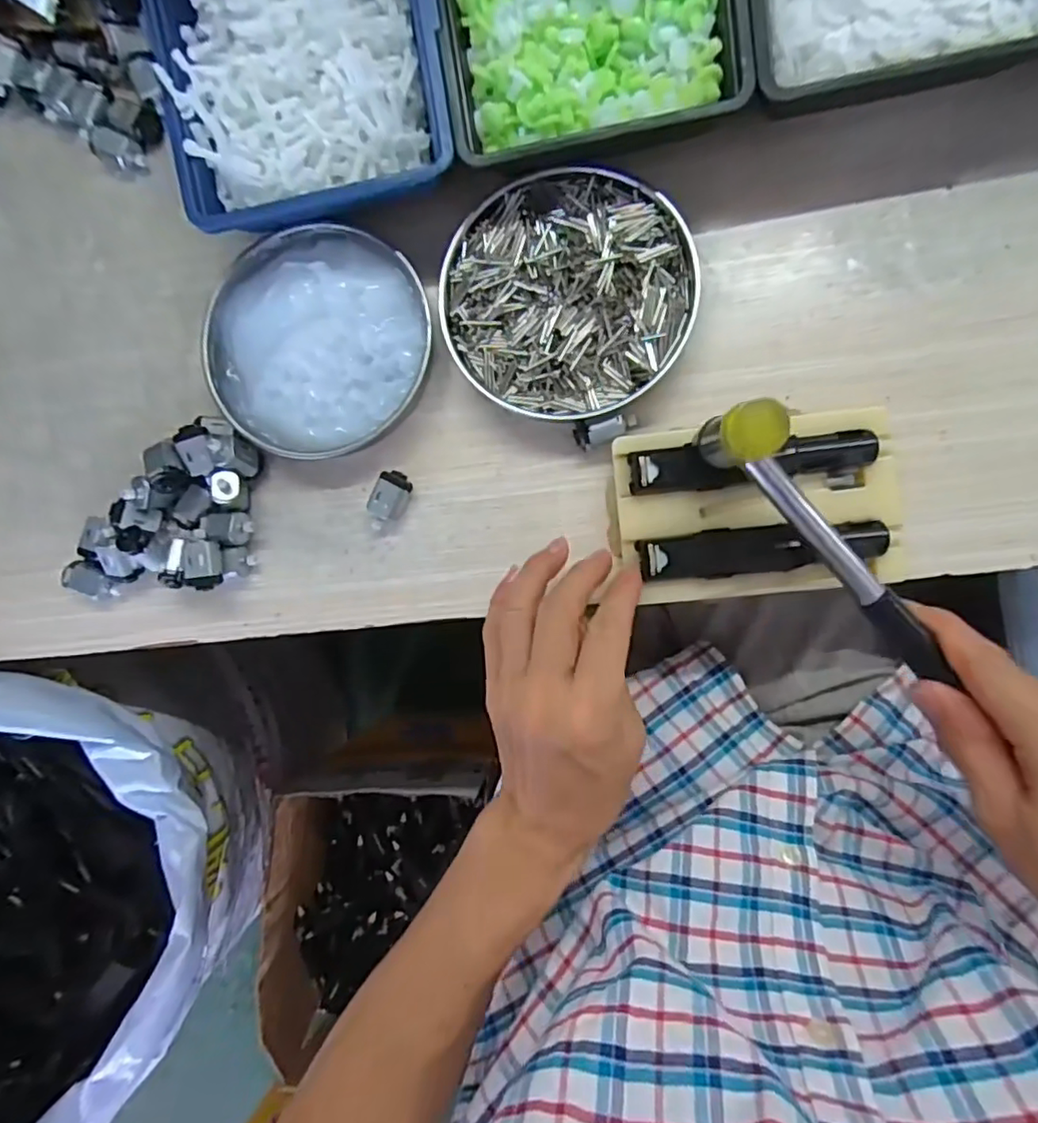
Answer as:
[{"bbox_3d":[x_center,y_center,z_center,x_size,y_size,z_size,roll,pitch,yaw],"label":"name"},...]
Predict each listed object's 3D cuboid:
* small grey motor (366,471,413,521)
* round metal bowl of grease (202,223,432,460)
[{"bbox_3d":[-0.073,-0.037,0.350,0.018,0.017,0.028,26,92,6],"label":"small grey motor"},{"bbox_3d":[-0.115,-0.125,0.355,0.128,0.032,0.125,0,89,7],"label":"round metal bowl of grease"}]

